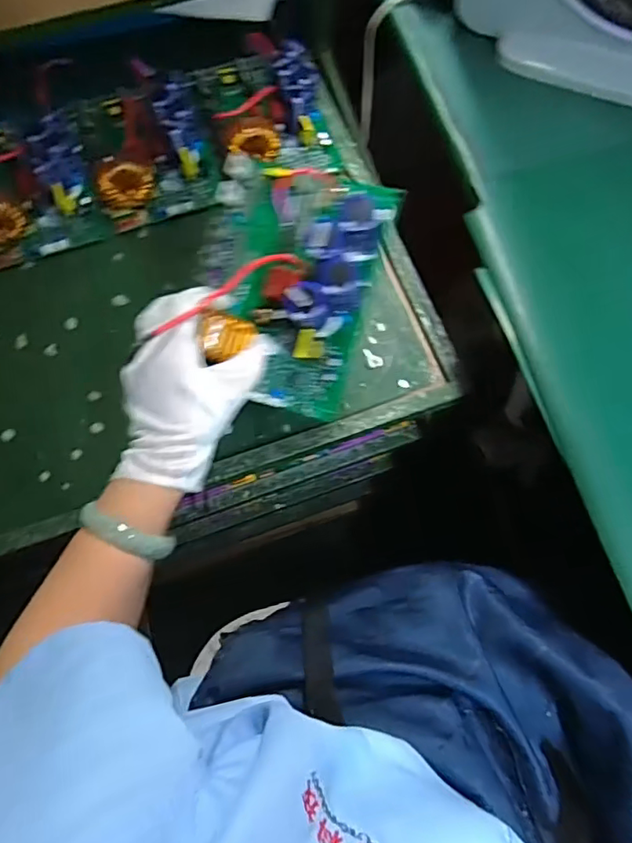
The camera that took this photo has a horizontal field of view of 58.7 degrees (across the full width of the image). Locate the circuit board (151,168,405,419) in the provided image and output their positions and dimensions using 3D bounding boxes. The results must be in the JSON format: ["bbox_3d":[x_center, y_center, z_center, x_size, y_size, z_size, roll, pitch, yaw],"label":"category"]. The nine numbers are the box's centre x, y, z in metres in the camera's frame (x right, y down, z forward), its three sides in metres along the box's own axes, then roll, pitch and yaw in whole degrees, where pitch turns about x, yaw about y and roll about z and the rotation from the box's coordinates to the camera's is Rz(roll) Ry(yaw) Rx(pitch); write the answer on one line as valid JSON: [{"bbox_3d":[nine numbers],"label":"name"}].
[{"bbox_3d":[-0.027,-0.111,0.449,0.134,0.065,0.188,16,91,7],"label":"circuit board"}]

